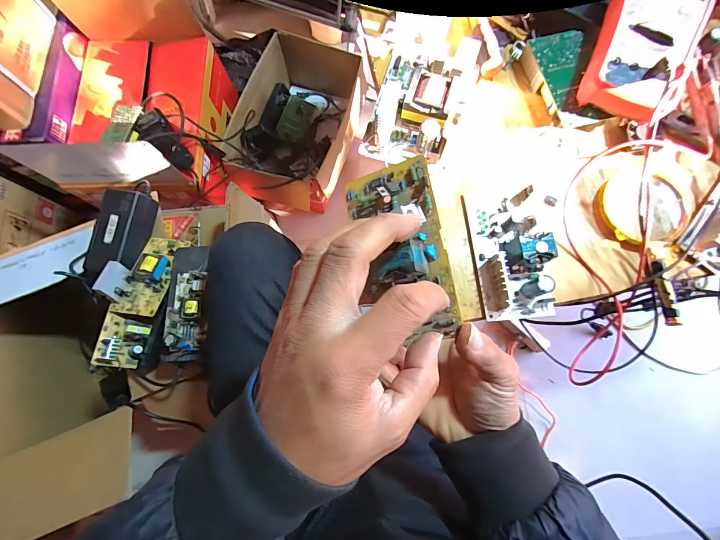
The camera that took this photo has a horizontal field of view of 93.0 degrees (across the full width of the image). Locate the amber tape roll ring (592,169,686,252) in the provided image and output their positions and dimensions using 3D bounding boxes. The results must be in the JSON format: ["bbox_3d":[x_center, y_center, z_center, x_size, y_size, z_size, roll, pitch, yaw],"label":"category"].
[{"bbox_3d":[0.307,-0.068,0.375,0.087,0.017,0.096,-14,76,-2],"label":"amber tape roll ring"}]

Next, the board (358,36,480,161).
[{"bbox_3d":[0.074,-0.206,0.397,0.109,0.051,0.166,17,77,6],"label":"board"}]

